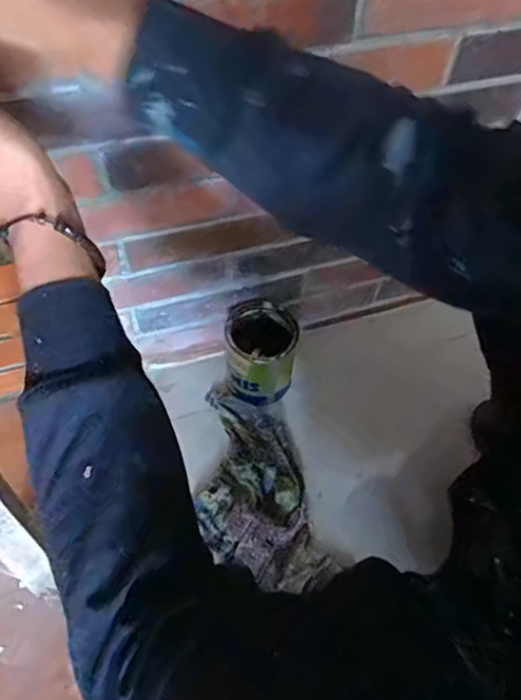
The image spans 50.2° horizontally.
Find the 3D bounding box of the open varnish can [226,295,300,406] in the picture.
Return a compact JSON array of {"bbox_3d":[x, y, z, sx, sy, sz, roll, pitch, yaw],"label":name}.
[{"bbox_3d":[-0.001,0.005,0.799,0.097,0.122,0.101,2,56,-2],"label":"open varnish can"}]

